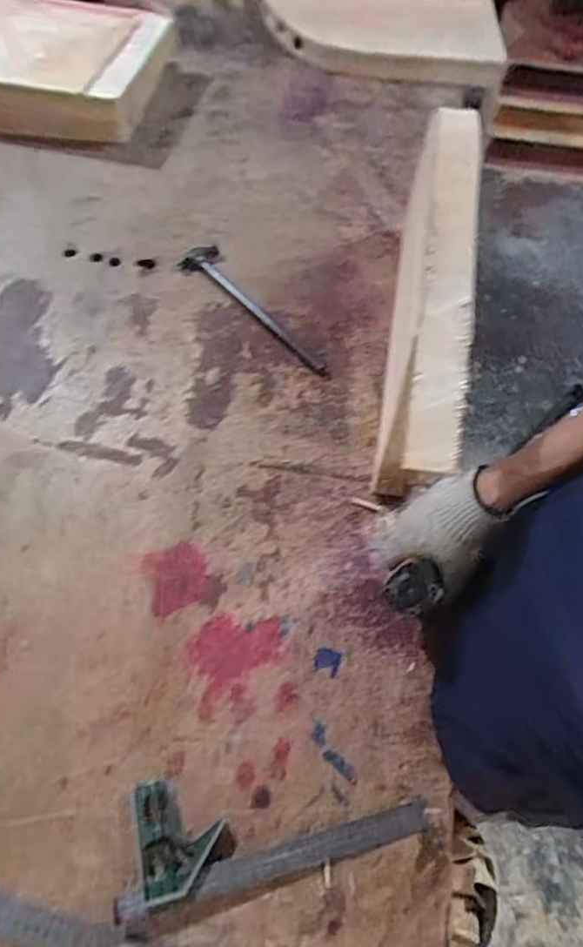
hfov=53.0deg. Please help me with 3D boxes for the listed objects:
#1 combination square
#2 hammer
[{"bbox_3d":[-0.025,0.328,0.563,0.288,0.016,0.113,-15,64,-8],"label":"combination square"},{"bbox_3d":[-0.046,-0.247,0.873,0.305,0.033,0.062,39,69,18],"label":"hammer"}]

